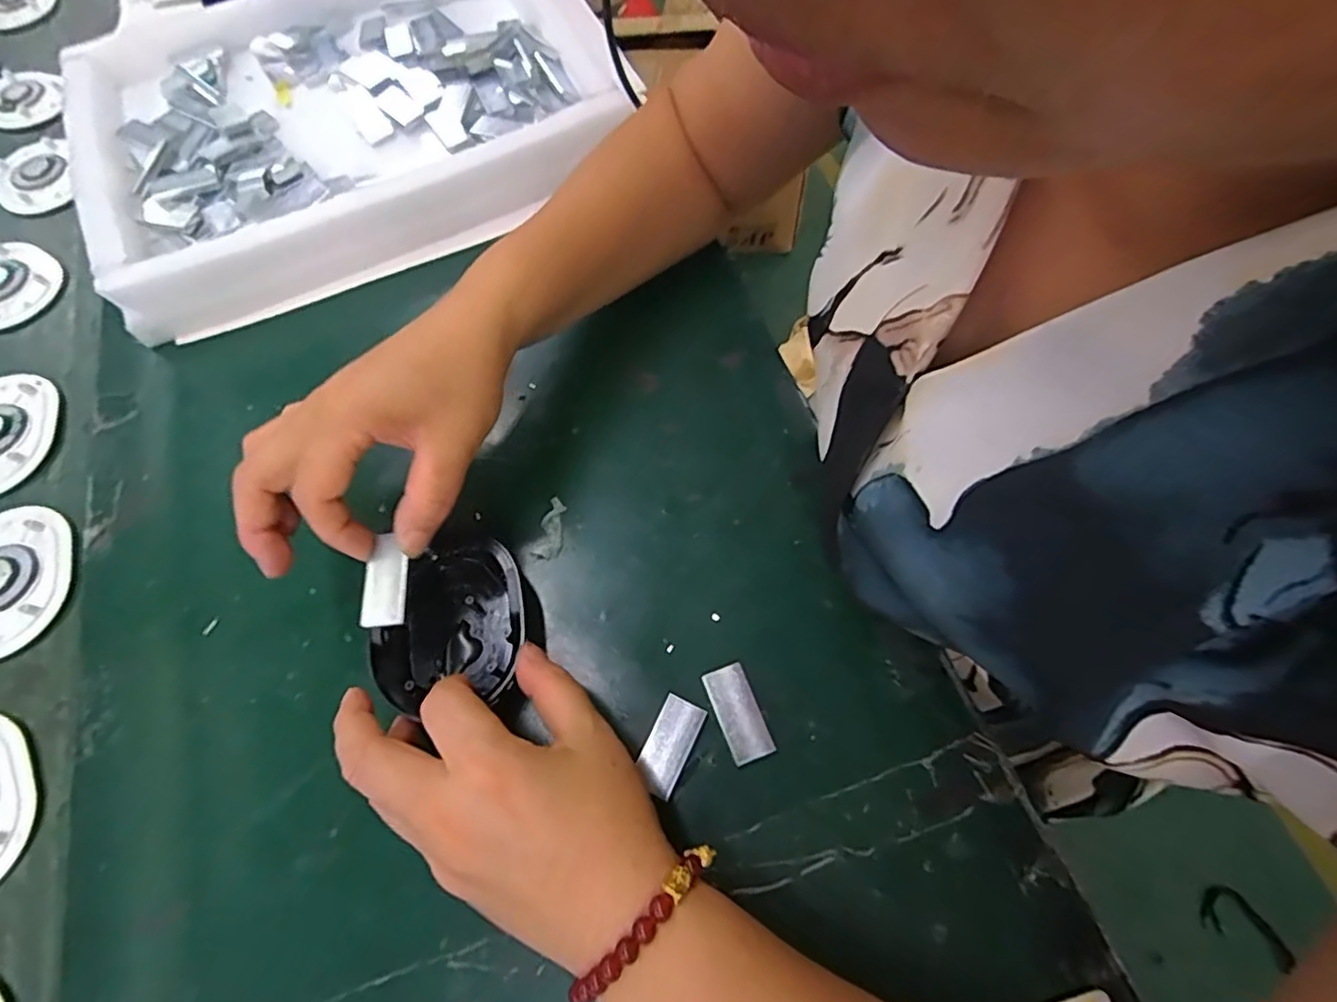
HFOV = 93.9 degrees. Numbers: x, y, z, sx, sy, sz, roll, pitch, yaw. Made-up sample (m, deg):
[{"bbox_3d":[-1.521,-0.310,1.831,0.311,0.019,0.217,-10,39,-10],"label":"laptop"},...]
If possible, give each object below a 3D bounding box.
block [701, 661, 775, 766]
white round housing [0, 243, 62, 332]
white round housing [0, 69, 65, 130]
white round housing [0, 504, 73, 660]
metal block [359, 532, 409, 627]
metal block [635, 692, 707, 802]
[{"bbox_3d":[0.032,0.098,0.290,0.019,0.006,0.042,-17,60,-12],"label":"block"},{"bbox_3d":[-0.472,-0.152,0.443,0.078,0.018,0.070,35,63,19],"label":"white round housing"},{"bbox_3d":[-0.564,-0.349,0.542,0.080,0.021,0.070,40,65,21],"label":"white round housing"},{"bbox_3d":[-0.372,0.044,0.351,0.087,0.013,0.087,-15,59,-10],"label":"white round housing"},{"bbox_3d":[-0.129,0.036,0.283,0.023,0.004,0.041,-7,70,15],"label":"metal block"},{"bbox_3d":[0.000,0.110,0.283,0.020,0.004,0.041,24,60,13],"label":"metal block"}]

